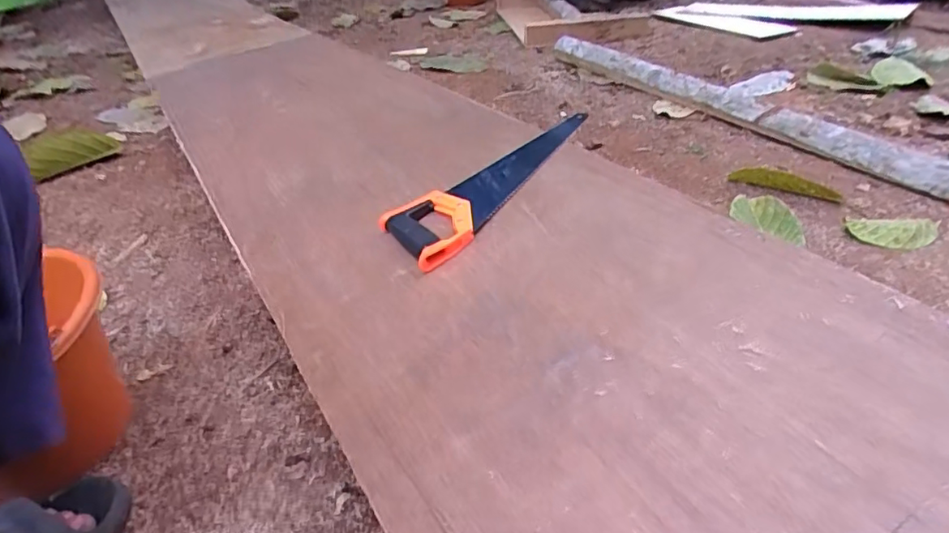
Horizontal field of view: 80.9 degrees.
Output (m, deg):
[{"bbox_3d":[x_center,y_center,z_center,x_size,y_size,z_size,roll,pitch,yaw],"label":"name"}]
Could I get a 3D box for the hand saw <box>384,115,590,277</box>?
[{"bbox_3d":[0.025,-0.131,0.798,0.121,0.026,0.435,18,42,28],"label":"hand saw"}]

